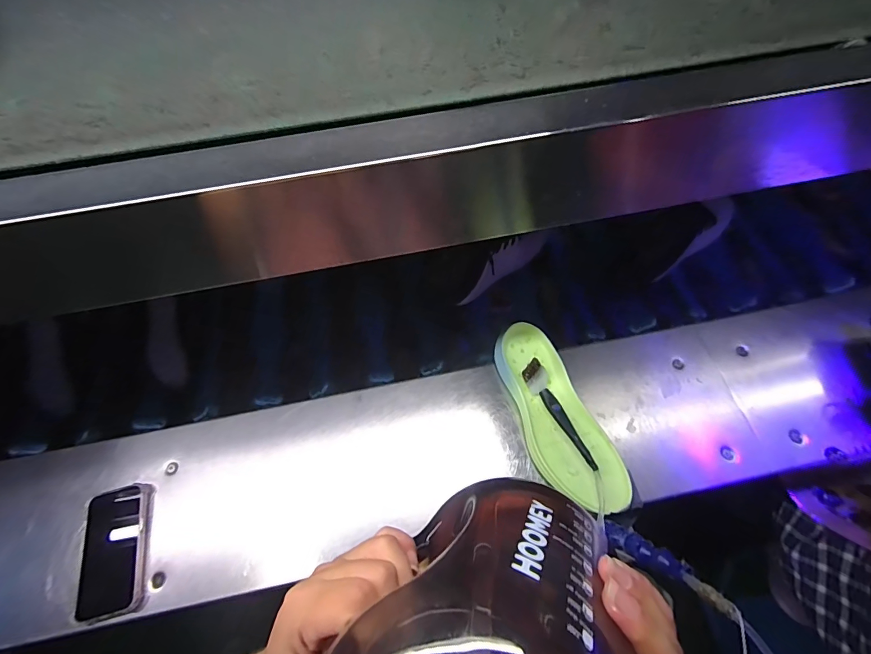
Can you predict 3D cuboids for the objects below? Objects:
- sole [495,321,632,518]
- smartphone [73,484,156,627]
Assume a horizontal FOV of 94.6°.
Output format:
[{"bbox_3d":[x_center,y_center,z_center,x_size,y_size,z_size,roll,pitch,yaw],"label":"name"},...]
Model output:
[{"bbox_3d":[0.168,0.124,0.576,0.102,0.049,0.278,-23,67,-8],"label":"sole"},{"bbox_3d":[-0.422,0.293,0.531,0.080,0.013,0.153,-12,66,-4],"label":"smartphone"}]

